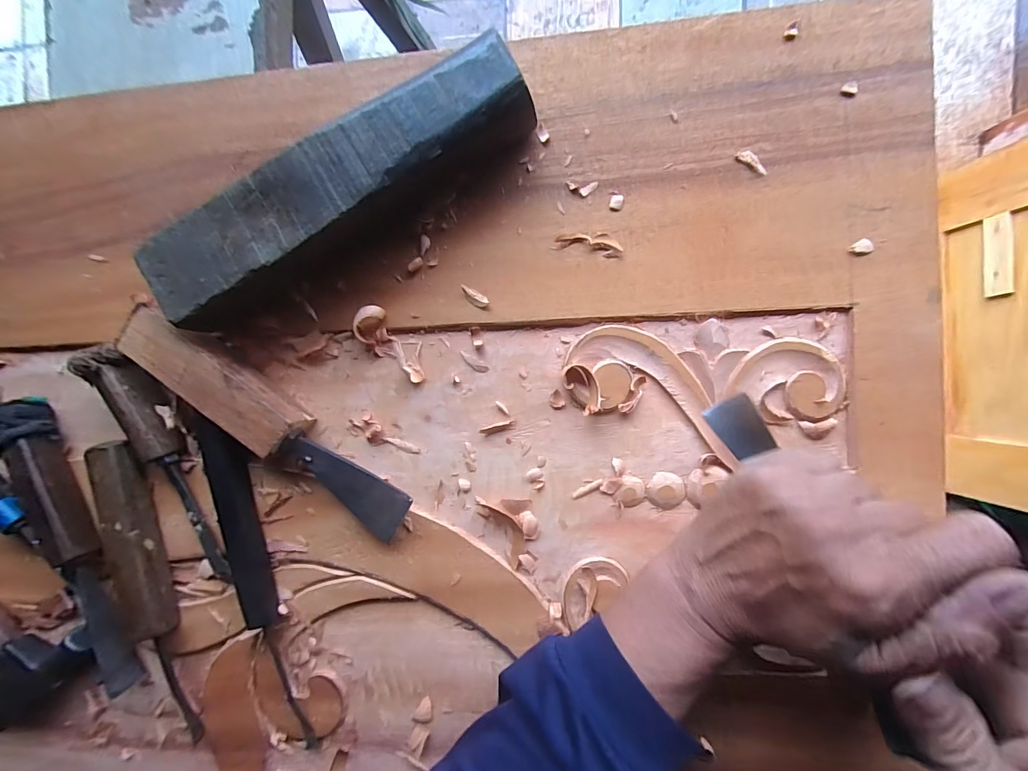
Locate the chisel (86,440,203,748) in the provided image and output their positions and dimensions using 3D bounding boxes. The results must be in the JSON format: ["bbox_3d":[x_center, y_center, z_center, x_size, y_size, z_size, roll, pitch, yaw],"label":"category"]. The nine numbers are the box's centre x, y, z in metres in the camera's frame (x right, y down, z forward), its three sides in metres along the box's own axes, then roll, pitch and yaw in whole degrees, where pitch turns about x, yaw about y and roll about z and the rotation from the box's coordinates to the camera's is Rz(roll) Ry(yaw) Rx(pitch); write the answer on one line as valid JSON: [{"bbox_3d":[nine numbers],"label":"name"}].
[{"bbox_3d":[-0.265,0.147,0.306,0.032,0.030,0.214,-10,90,6],"label":"chisel"}]

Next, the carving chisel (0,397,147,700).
[{"bbox_3d":[-0.319,0.114,0.310,0.031,0.032,0.219,-19,89,6],"label":"carving chisel"}]

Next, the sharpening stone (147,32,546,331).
[{"bbox_3d":[-0.107,-0.117,0.273,0.250,0.045,0.063,-28,88,6],"label":"sharpening stone"}]

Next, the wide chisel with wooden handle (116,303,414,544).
[{"bbox_3d":[-0.163,0.029,0.289,0.213,0.036,0.042,38,95,4],"label":"wide chisel with wooden handle"}]

